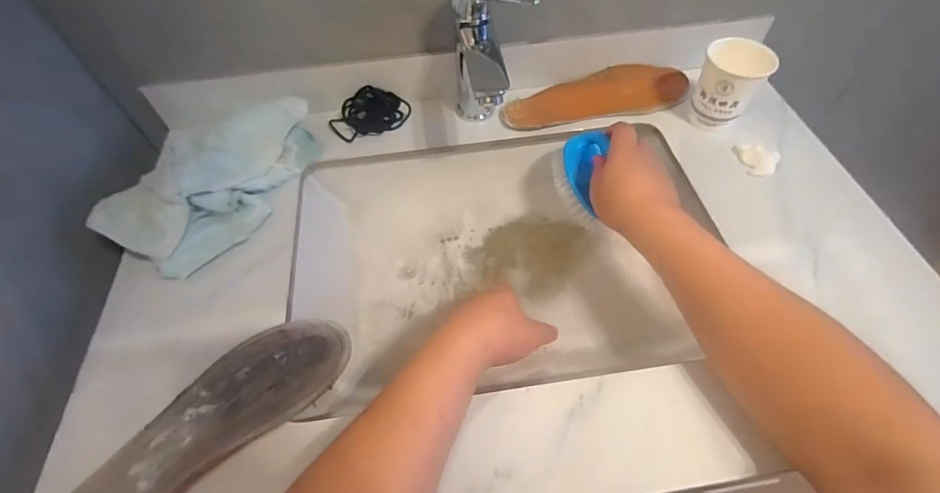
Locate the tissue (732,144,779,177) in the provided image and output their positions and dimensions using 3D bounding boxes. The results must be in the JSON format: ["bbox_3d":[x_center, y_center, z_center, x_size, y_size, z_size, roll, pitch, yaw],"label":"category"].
[{"bbox_3d":[0.339,-0.103,0.498,0.045,0.013,0.046,-8,56,-3],"label":"tissue"}]

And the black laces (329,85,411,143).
[{"bbox_3d":[-0.129,-0.173,0.550,0.098,0.031,0.050,-26,59,-15],"label":"black laces"}]

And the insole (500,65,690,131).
[{"bbox_3d":[0.168,-0.195,0.563,0.251,0.025,0.075,-10,56,-5],"label":"insole"}]

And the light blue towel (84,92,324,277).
[{"bbox_3d":[-0.285,-0.084,0.473,0.150,0.068,0.234,19,58,14],"label":"light blue towel"}]

